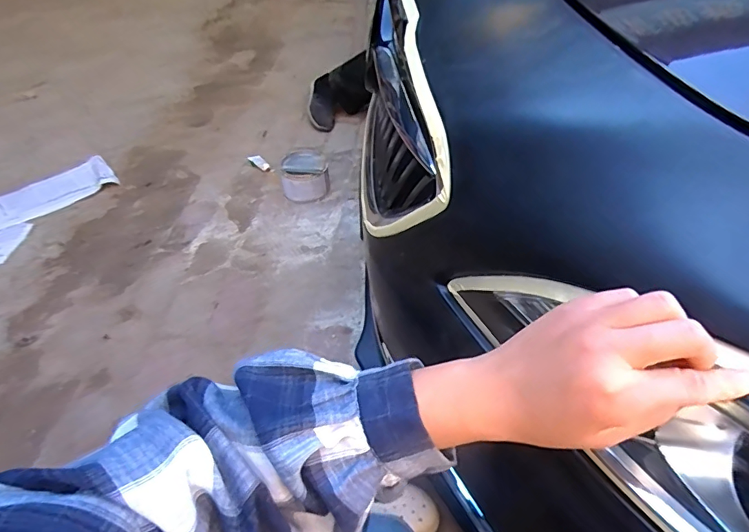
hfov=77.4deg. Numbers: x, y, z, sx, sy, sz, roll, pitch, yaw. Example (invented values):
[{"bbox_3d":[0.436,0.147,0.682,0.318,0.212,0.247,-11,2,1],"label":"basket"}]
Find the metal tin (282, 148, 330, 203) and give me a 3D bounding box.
[{"bbox_3d":[-0.220,-0.287,1.491,0.148,0.109,0.151,-6,47,-6],"label":"metal tin"}]

